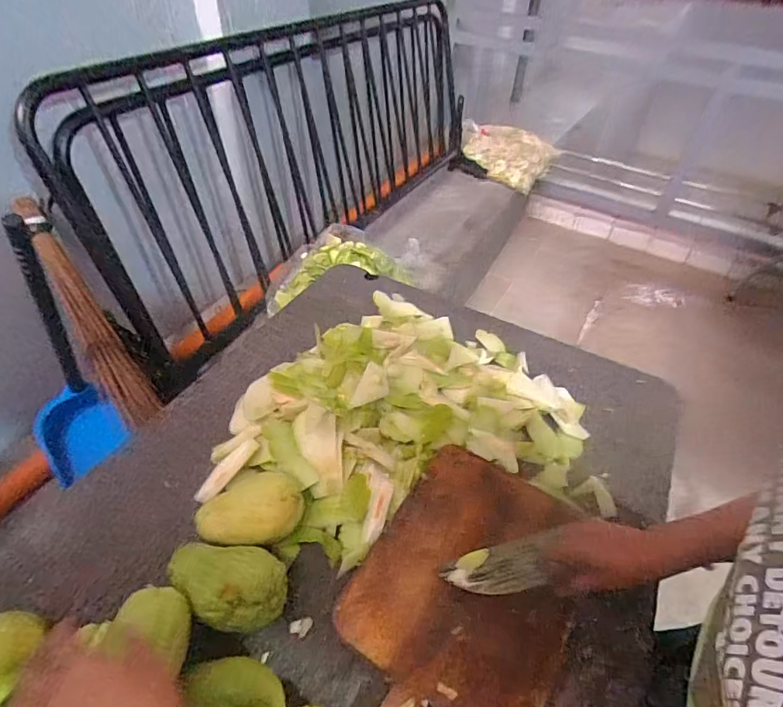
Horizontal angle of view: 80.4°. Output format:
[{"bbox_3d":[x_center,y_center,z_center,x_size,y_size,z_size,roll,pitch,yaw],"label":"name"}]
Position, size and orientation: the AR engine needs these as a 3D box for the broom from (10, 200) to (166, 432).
[{"bbox_3d":[-0.645,-0.073,0.992,0.094,0.511,0.054,-30,26,-29],"label":"broom"}]

